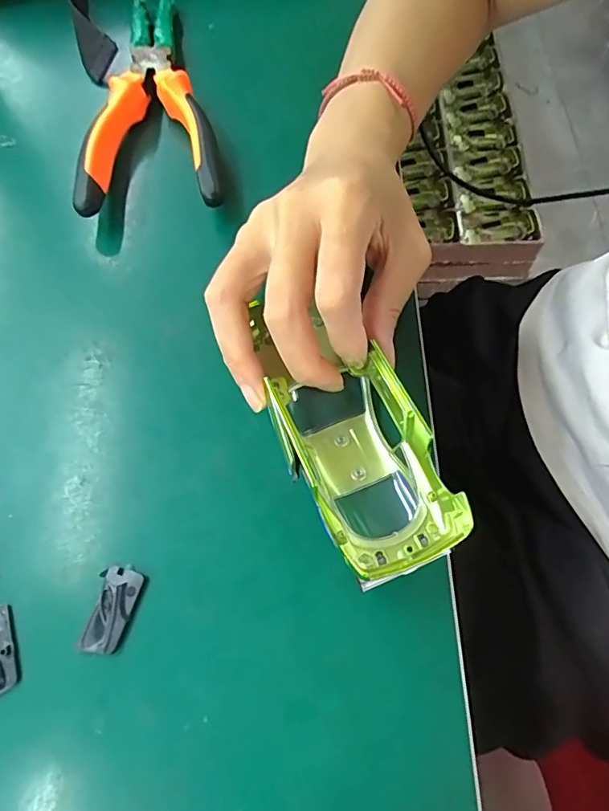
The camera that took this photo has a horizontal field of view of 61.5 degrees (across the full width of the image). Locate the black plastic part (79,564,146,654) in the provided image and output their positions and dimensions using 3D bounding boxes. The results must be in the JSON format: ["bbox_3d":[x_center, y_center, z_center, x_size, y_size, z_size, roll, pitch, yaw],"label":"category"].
[{"bbox_3d":[-0.079,0.084,0.212,0.018,0.004,0.033,12,67,4],"label":"black plastic part"}]

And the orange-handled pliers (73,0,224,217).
[{"bbox_3d":[-0.096,-0.191,0.316,0.076,0.030,0.185,-8,67,-4],"label":"orange-handled pliers"}]

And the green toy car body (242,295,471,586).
[{"bbox_3d":[0.020,0.010,0.225,0.062,0.033,0.125,-23,69,-10],"label":"green toy car body"}]

